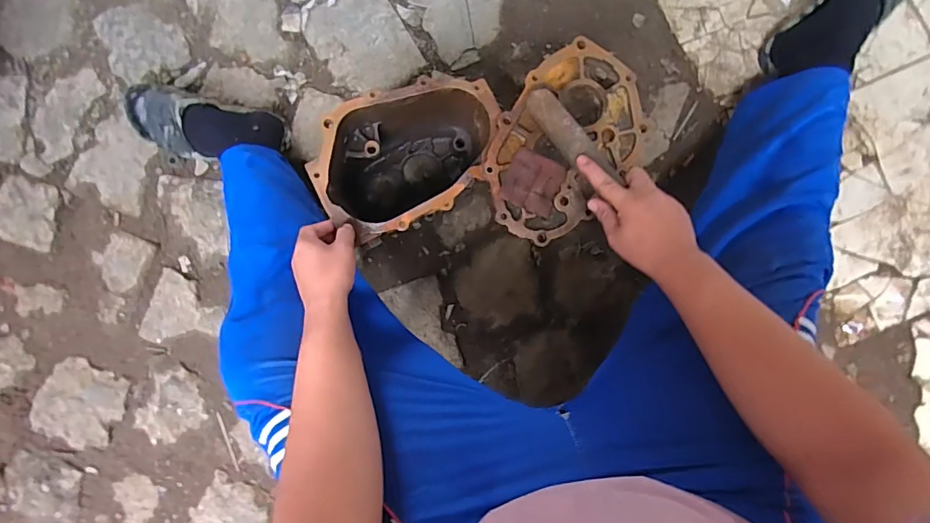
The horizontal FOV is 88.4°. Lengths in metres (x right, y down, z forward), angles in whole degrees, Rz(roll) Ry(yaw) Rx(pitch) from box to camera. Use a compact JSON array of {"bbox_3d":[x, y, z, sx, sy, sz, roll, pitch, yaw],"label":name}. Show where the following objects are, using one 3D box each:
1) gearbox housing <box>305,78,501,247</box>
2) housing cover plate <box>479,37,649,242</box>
[{"bbox_3d":[-0.073,-0.138,0.782,0.267,0.268,0.186,-14,85,3],"label":"gearbox housing"},{"bbox_3d":[0.137,-0.164,0.676,0.186,0.048,0.268,43,90,6],"label":"housing cover plate"}]

